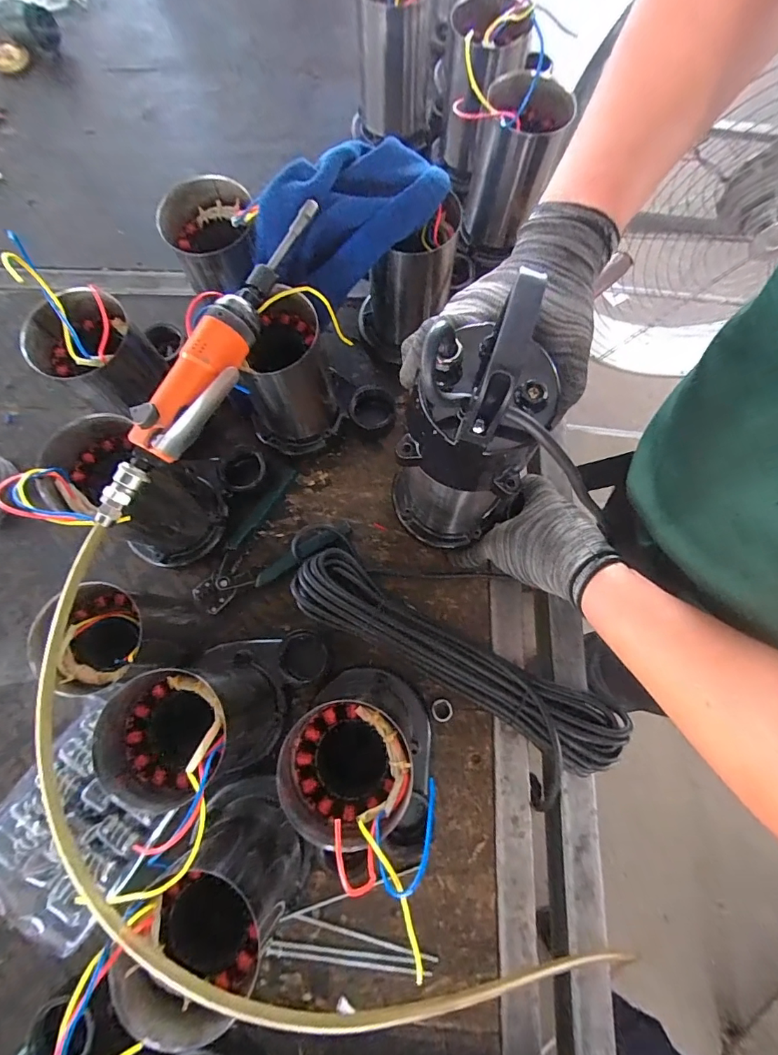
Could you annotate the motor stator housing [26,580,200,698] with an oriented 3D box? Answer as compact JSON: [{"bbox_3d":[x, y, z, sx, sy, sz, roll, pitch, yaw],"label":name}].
[{"bbox_3d":[-0.252,0.106,0.428,0.082,0.133,0.094,-7,75,-2],"label":"motor stator housing"}]

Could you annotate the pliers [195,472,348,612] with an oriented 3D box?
[{"bbox_3d":[-0.139,0.029,0.504,0.104,0.018,0.176,40,79,10],"label":"pliers"}]

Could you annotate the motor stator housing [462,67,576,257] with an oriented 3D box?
[{"bbox_3d":[0.146,-0.427,0.517,0.093,0.147,0.100,17,76,5],"label":"motor stator housing"}]

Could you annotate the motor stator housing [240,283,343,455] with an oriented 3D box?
[{"bbox_3d":[-0.110,-0.153,0.473,0.099,0.173,0.100,-16,76,-4],"label":"motor stator housing"}]

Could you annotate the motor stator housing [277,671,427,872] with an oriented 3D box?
[{"bbox_3d":[-0.022,0.192,0.384,0.119,0.163,0.121,-17,76,-4],"label":"motor stator housing"}]

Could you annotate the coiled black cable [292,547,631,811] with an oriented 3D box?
[{"bbox_3d":[0.060,0.136,0.455,0.360,0.046,0.088,30,78,8],"label":"coiled black cable"}]

